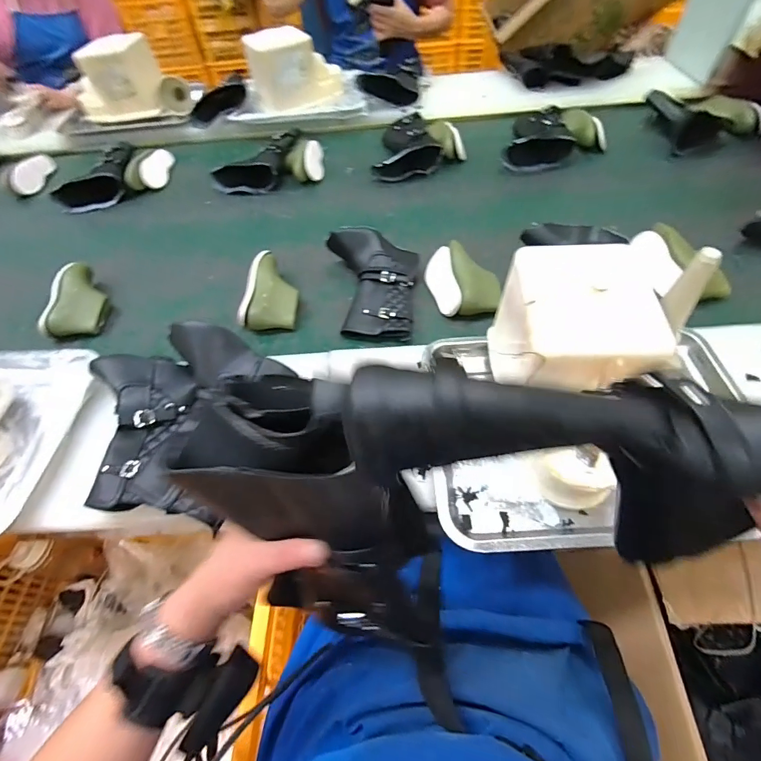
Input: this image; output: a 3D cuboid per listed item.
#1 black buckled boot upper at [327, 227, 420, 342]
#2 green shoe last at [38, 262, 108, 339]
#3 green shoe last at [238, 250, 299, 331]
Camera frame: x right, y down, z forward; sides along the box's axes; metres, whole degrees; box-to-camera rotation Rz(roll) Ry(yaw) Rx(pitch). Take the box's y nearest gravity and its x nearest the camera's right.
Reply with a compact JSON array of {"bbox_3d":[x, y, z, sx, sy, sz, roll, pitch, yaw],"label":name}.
[{"bbox_3d":[-0.011,-0.170,0.706,0.154,0.077,0.221,-4,55,2],"label":"black buckled boot upper"},{"bbox_3d":[-0.558,-0.153,0.735,0.094,0.058,0.144,-11,55,-3],"label":"green shoe last"},{"bbox_3d":[-0.193,-0.161,0.720,0.094,0.055,0.153,0,55,5],"label":"green shoe last"}]

